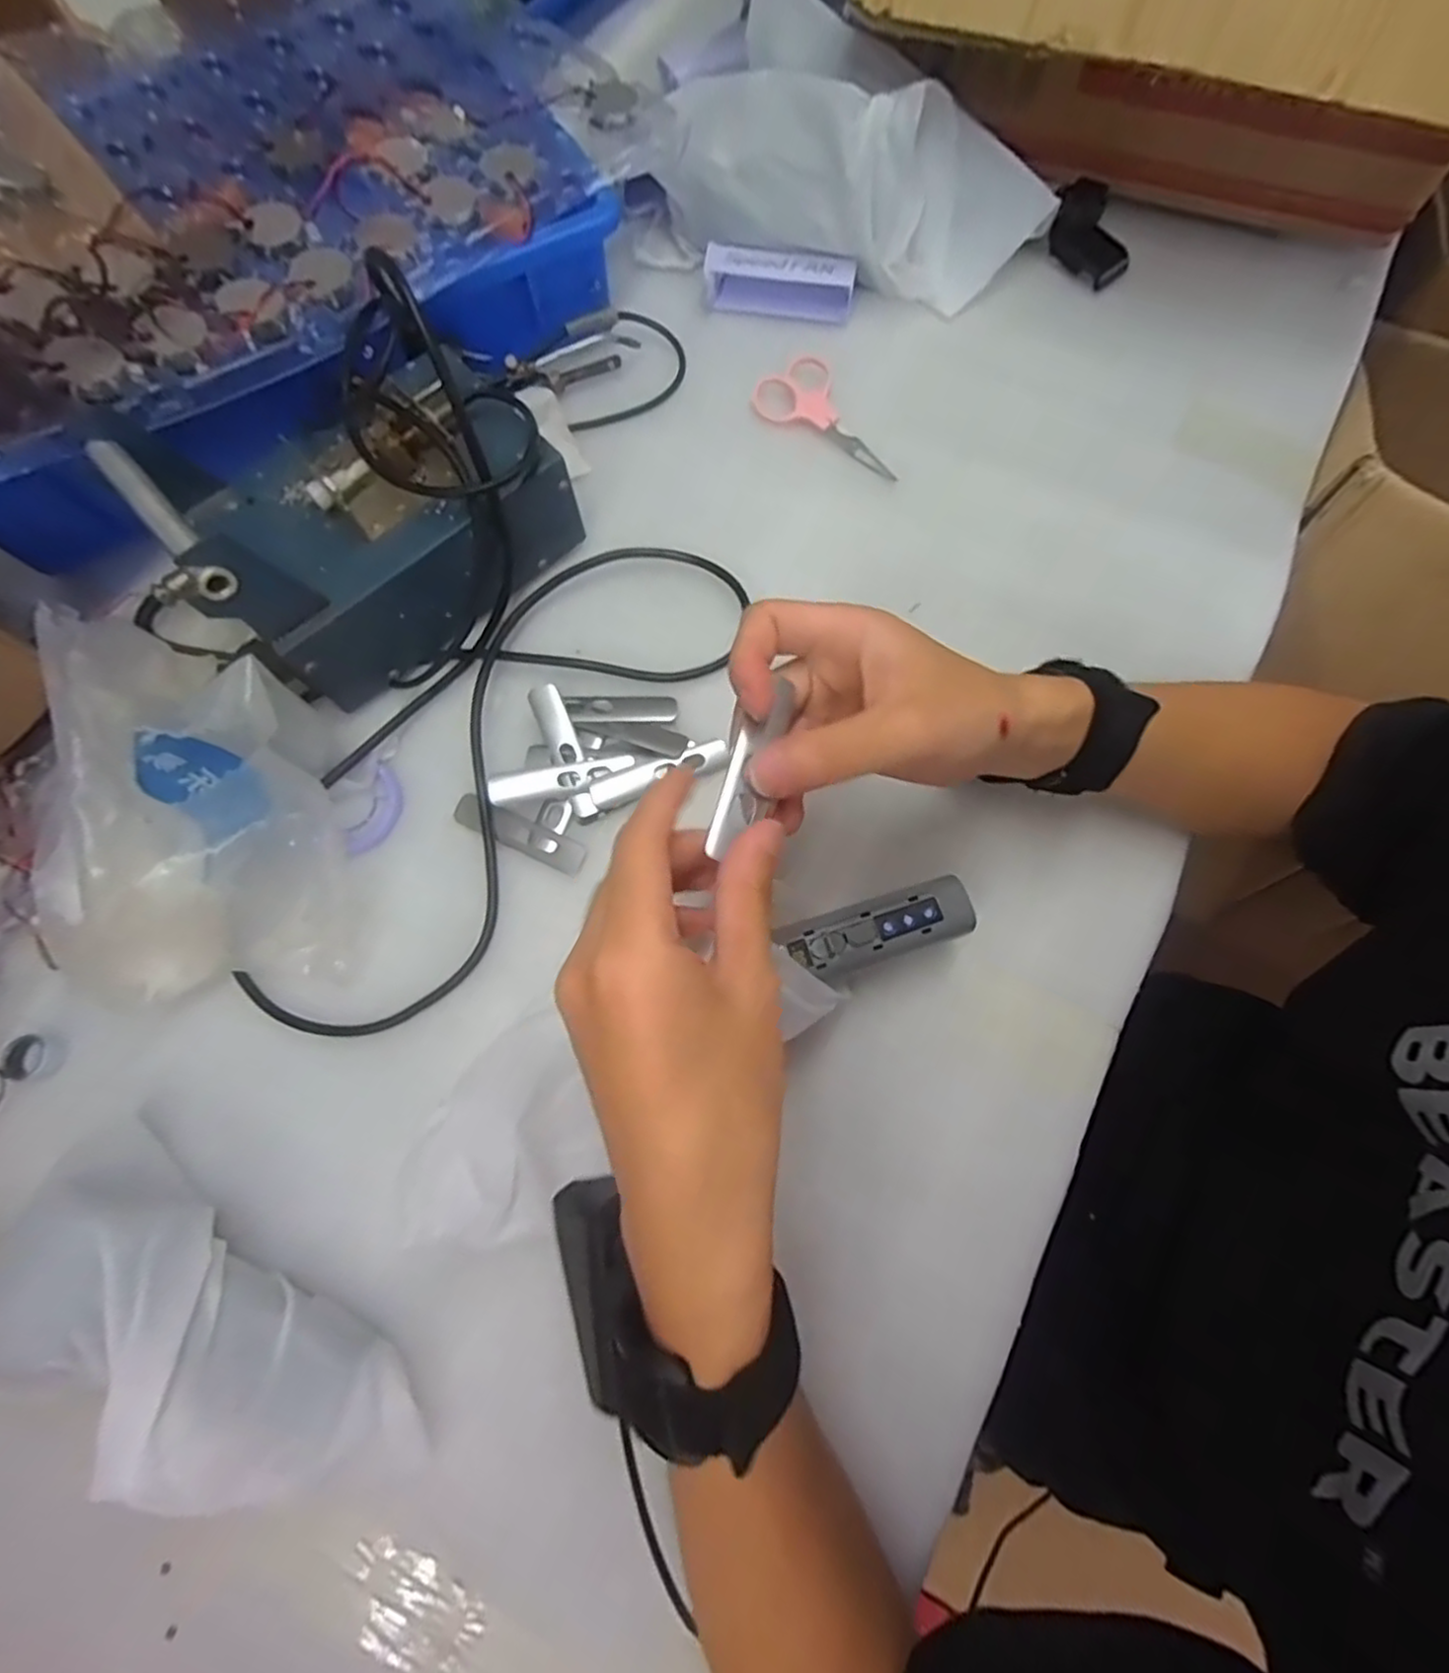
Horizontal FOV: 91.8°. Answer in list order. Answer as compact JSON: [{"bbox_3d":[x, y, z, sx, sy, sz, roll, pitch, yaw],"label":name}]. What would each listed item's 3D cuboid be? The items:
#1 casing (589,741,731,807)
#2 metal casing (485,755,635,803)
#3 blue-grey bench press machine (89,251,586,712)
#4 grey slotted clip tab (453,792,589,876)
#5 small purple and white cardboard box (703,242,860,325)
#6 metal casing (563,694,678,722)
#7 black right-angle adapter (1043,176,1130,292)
[{"bbox_3d":[-0.035,-0.035,0.387,0.079,0.004,0.016,-17,75,-5],"label":"casing"},{"bbox_3d":[-0.089,-0.032,0.382,0.078,0.012,0.017,-12,74,-4],"label":"metal casing"},{"bbox_3d":[-0.188,-0.181,0.364,0.186,0.136,0.128,-38,78,-10],"label":"blue-grey bench press machine"},{"bbox_3d":[-0.113,-0.002,0.387,0.079,0.008,0.018,25,75,7],"label":"grey slotted clip tab"},{"bbox_3d":[0.037,-0.378,0.479,0.100,0.025,0.029,12,74,3],"label":"small purple and white cardboard box"},{"bbox_3d":[-0.059,-0.074,0.402,0.062,0.006,0.018,0,74,0],"label":"metal casing"},{"bbox_3d":[0.252,-0.414,0.483,0.058,0.036,0.035,36,77,9],"label":"black right-angle adapter"}]

